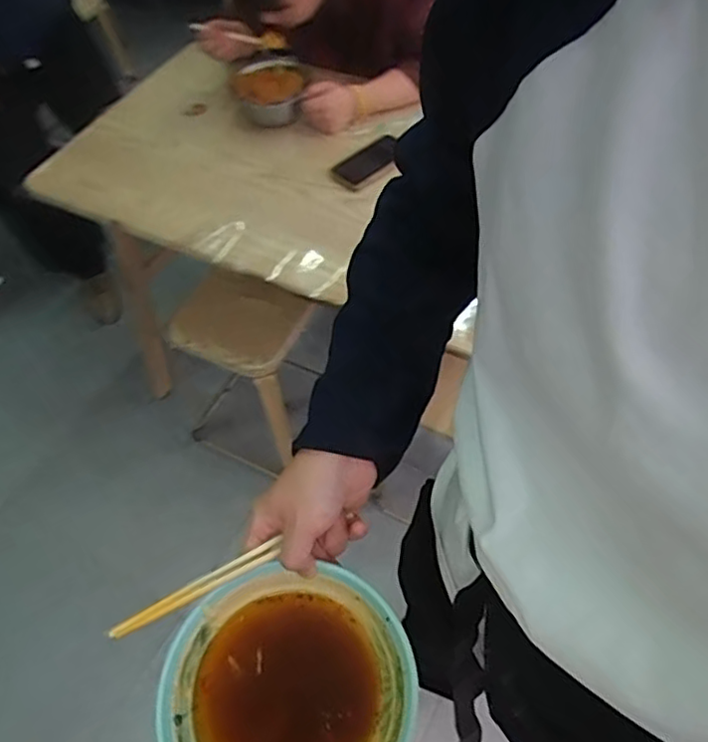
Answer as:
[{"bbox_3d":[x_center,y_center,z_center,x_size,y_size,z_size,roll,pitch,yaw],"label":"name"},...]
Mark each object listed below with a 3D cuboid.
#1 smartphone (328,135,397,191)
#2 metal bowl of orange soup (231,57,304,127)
[{"bbox_3d":[0.029,-0.400,1.183,0.072,0.017,0.163,38,64,23],"label":"smartphone"},{"bbox_3d":[-0.171,-0.571,1.263,0.139,0.074,0.152,-3,52,4],"label":"metal bowl of orange soup"}]

